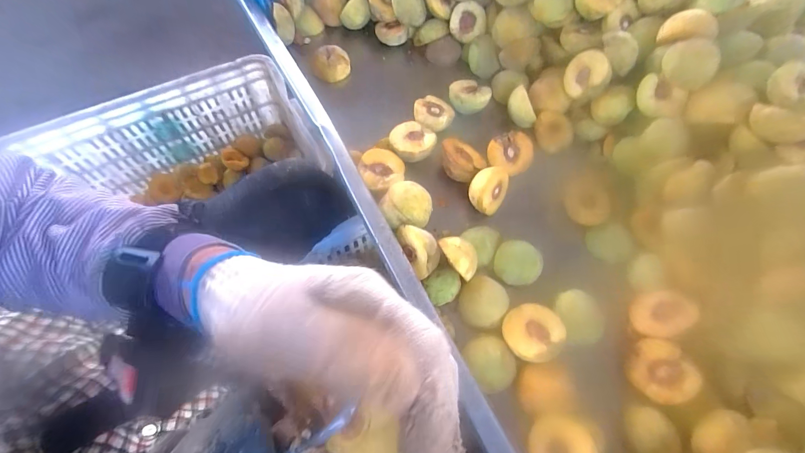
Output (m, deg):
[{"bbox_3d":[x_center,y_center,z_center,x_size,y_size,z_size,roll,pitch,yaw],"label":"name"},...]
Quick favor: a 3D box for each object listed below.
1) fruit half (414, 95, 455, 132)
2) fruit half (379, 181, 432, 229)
[{"bbox_3d":[0.046,-0.164,0.522,0.054,0.027,0.045,27,67,10],"label":"fruit half"},{"bbox_3d":[0.005,-0.026,0.429,0.058,0.035,0.055,-12,66,-8],"label":"fruit half"}]

